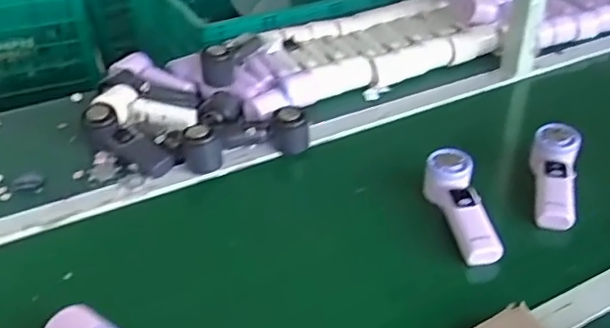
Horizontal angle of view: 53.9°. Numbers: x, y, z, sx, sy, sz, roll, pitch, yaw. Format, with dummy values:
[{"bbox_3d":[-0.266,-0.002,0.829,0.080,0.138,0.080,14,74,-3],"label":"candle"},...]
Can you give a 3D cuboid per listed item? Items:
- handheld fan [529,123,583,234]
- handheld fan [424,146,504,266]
[{"bbox_3d":[0.337,0.013,0.810,0.055,0.039,0.187,9,48,14],"label":"handheld fan"},{"bbox_3d":[0.197,0.053,0.761,0.057,0.043,0.179,-6,47,-7],"label":"handheld fan"}]

